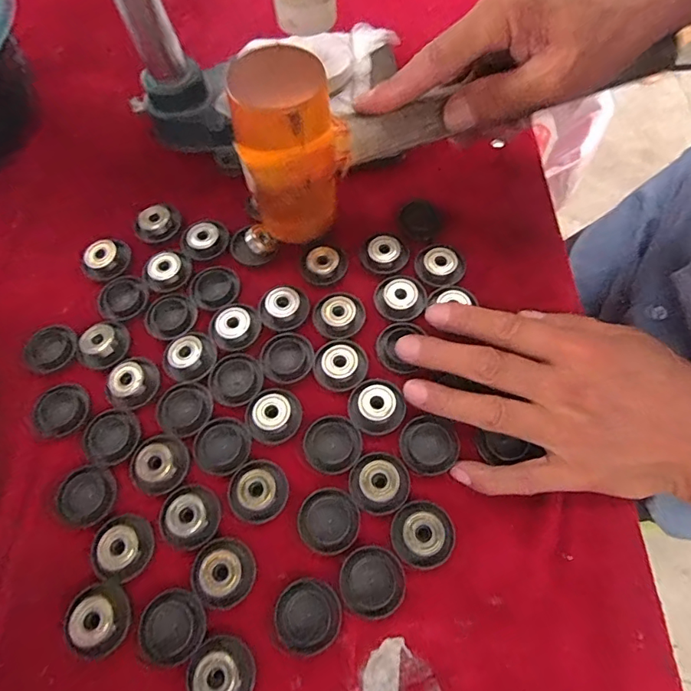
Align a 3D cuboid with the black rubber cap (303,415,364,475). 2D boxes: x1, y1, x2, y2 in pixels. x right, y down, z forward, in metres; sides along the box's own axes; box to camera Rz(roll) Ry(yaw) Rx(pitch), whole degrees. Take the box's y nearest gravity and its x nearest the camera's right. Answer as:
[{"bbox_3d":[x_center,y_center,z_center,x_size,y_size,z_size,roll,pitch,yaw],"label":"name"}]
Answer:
[{"bbox_3d":[-0.008,0.056,0.272,0.032,0.004,0.032,-1,66,2],"label":"black rubber cap"}]

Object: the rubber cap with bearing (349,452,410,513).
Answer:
[{"bbox_3d":[0.019,0.074,0.259,0.033,0.007,0.032,-1,66,2],"label":"rubber cap with bearing"}]

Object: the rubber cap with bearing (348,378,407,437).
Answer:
[{"bbox_3d":[0.018,0.035,0.278,0.032,0.008,0.032,-1,66,2],"label":"rubber cap with bearing"}]

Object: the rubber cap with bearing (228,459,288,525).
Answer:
[{"bbox_3d":[-0.049,0.079,0.261,0.032,0.008,0.033,-1,66,2],"label":"rubber cap with bearing"}]

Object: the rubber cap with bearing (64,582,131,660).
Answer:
[{"bbox_3d":[-0.125,0.139,0.240,0.028,0.013,0.032,-35,69,-13],"label":"rubber cap with bearing"}]

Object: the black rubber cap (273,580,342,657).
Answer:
[{"bbox_3d":[-0.019,0.135,0.238,0.033,0.004,0.031,-1,66,2],"label":"black rubber cap"}]

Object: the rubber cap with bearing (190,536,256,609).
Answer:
[{"bbox_3d":[-0.064,0.118,0.245,0.031,0.007,0.033,-1,66,2],"label":"rubber cap with bearing"}]

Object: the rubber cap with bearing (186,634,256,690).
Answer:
[{"bbox_3d":[-0.060,0.159,0.228,0.031,0.012,0.031,-1,66,2],"label":"rubber cap with bearing"}]

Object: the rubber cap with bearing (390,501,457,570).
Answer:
[{"bbox_3d":[0.041,0.099,0.248,0.032,0.009,0.032,-9,66,-1],"label":"rubber cap with bearing"}]

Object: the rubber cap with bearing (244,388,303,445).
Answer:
[{"bbox_3d":[-0.043,0.040,0.279,0.032,0.007,0.032,-1,66,2],"label":"rubber cap with bearing"}]

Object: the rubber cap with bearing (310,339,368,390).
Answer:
[{"bbox_3d":[-0.004,0.011,0.291,0.033,0.006,0.033,-1,66,2],"label":"rubber cap with bearing"}]

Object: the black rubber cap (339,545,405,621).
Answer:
[{"bbox_3d":[0.014,0.120,0.241,0.032,0.004,0.033,-1,66,2],"label":"black rubber cap"}]

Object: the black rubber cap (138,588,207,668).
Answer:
[{"bbox_3d":[-0.087,0.141,0.237,0.032,0.004,0.032,-1,66,2],"label":"black rubber cap"}]

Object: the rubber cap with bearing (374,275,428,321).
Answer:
[{"bbox_3d":[0.036,-0.033,0.307,0.031,0.006,0.034,-1,66,2],"label":"rubber cap with bearing"}]

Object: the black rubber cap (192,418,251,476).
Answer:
[{"bbox_3d":[-0.072,0.058,0.275,0.032,0.005,0.032,-1,66,2],"label":"black rubber cap"}]

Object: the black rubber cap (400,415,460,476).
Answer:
[{"bbox_3d":[0.048,0.057,0.268,0.032,0.006,0.031,-1,66,2],"label":"black rubber cap"}]

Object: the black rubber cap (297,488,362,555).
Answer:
[{"bbox_3d":[-0.009,0.094,0.254,0.032,0.004,0.032,-1,66,2],"label":"black rubber cap"}]

